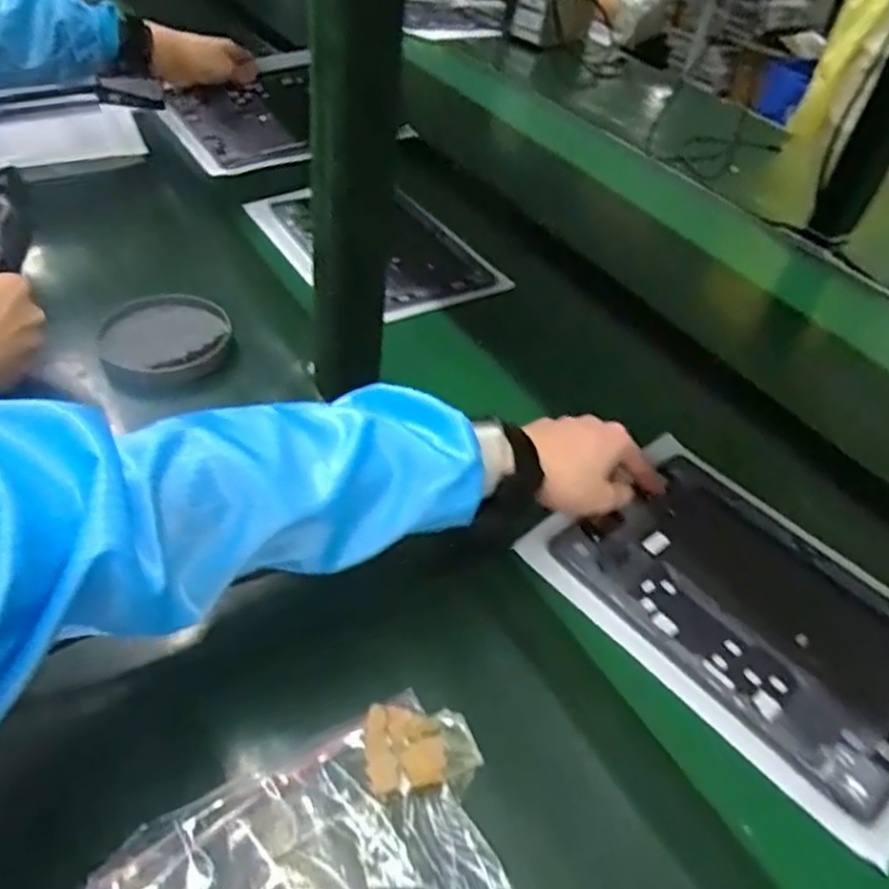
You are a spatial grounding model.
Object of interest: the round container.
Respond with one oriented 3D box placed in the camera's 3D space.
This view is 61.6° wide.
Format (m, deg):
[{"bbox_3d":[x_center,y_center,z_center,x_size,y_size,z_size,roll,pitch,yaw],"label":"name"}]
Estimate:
[{"bbox_3d":[-0.252,-0.099,0.674,0.110,0.020,0.119,-10,45,-19],"label":"round container"}]

